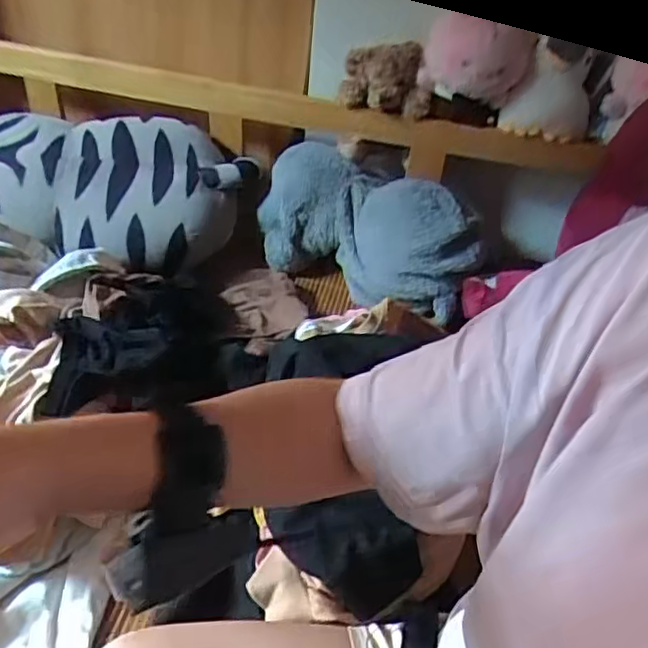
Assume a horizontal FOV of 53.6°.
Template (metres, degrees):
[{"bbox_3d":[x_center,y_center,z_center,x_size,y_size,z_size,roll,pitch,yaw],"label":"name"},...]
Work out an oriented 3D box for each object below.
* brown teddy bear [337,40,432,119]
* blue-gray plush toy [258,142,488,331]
[{"bbox_3d":[0.105,-0.403,1.042,0.149,0.099,0.076,18,41,13],"label":"brown teddy bear"},{"bbox_3d":[0.072,-0.162,1.048,0.358,0.163,0.179,21,42,16],"label":"blue-gray plush toy"}]

